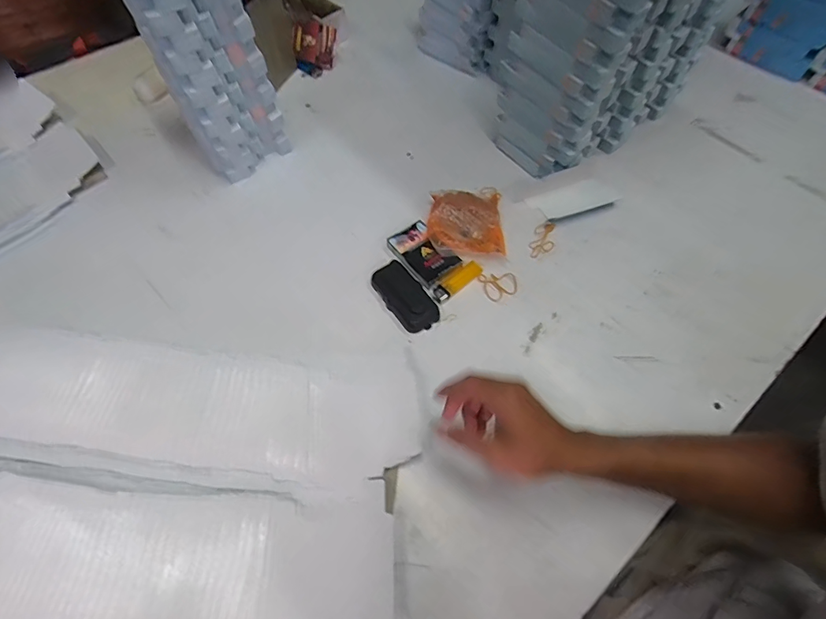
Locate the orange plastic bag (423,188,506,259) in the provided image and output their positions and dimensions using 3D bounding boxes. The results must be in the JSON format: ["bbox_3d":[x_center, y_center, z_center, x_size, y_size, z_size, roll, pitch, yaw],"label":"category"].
[{"bbox_3d":[0.077,-0.127,0.655,0.111,0.032,0.110,1,62,-2],"label":"orange plastic bag"}]

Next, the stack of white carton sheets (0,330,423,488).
[{"bbox_3d":[-0.258,0.112,0.512,0.530,0.014,0.150,3,62,-1],"label":"stack of white carton sheets"}]

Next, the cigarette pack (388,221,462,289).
[{"bbox_3d":[0.013,-0.082,0.634,0.064,0.018,0.094,-36,69,-19],"label":"cigarette pack"}]

